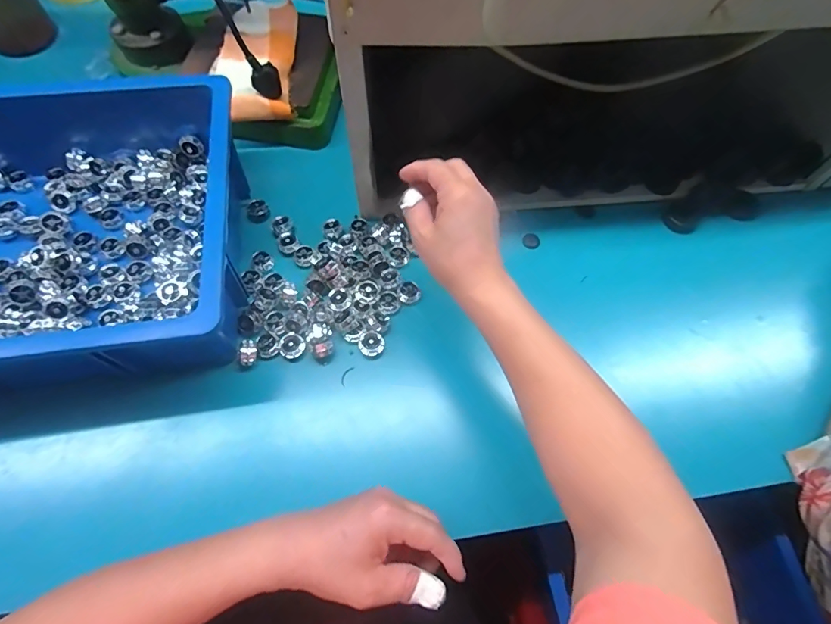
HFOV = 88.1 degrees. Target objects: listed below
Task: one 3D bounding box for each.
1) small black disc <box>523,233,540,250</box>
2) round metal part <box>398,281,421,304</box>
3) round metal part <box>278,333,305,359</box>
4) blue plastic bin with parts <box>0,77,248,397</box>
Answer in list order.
[{"bbox_3d":[0.139,-0.084,0.515,0.028,0.004,0.021,-37,80,-32],"label":"small black disc"},{"bbox_3d":[-0.007,-0.021,0.466,0.023,0.005,0.023,1,65,-3],"label":"round metal part"},{"bbox_3d":[-0.124,0.034,0.431,0.025,0.008,0.024,1,65,-3],"label":"round metal part"},{"bbox_3d":[-0.415,-0.082,0.426,0.468,0.124,0.337,-6,66,-6],"label":"blue plastic bin with parts"}]

